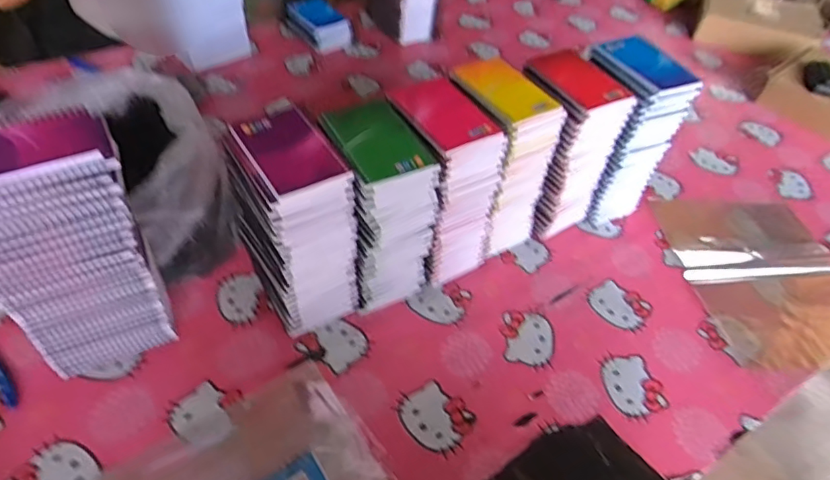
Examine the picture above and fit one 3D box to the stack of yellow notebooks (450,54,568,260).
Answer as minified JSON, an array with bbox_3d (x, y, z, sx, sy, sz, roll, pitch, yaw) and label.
[{"bbox_3d":[0.111,-0.107,0.739,0.107,0.255,0.124,-24,54,-25],"label":"stack of yellow notebooks"}]

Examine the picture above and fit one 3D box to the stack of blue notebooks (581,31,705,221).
[{"bbox_3d":[0.310,-0.157,0.813,0.105,0.257,0.124,-11,50,-15],"label":"stack of blue notebooks"}]

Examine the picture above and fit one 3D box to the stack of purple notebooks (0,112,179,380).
[{"bbox_3d":[-0.359,0.019,0.566,0.142,0.290,0.090,-18,52,-21],"label":"stack of purple notebooks"}]

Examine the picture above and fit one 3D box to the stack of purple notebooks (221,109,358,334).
[{"bbox_3d":[-0.141,-0.008,0.630,0.096,0.255,0.131,-27,56,-27],"label":"stack of purple notebooks"}]

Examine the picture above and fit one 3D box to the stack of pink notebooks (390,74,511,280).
[{"bbox_3d":[0.030,-0.070,0.706,0.101,0.248,0.133,-23,54,-24],"label":"stack of pink notebooks"}]

